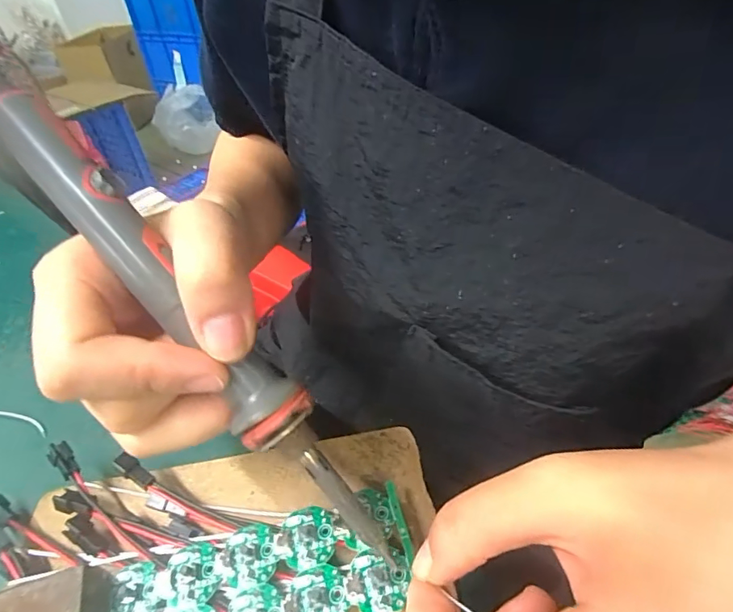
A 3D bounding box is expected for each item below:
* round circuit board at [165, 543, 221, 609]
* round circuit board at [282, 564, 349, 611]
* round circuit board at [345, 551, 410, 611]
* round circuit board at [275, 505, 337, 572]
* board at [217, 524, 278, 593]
[{"bbox_3d":[-0.065,0.100,0.177,0.019,0.004,0.021,-21,43,-17],"label":"round circuit board"},{"bbox_3d":[-0.018,0.103,0.165,0.021,0.004,0.022,-3,41,3],"label":"round circuit board"},{"bbox_3d":[0.003,0.097,0.166,0.020,0.004,0.019,-3,41,3],"label":"round circuit board"},{"bbox_3d":[-0.022,0.088,0.180,0.021,0.004,0.022,-3,41,3],"label":"round circuit board"},{"bbox_3d":[-0.045,0.094,0.178,0.020,0.004,0.022,-3,41,3],"label":"board"}]

